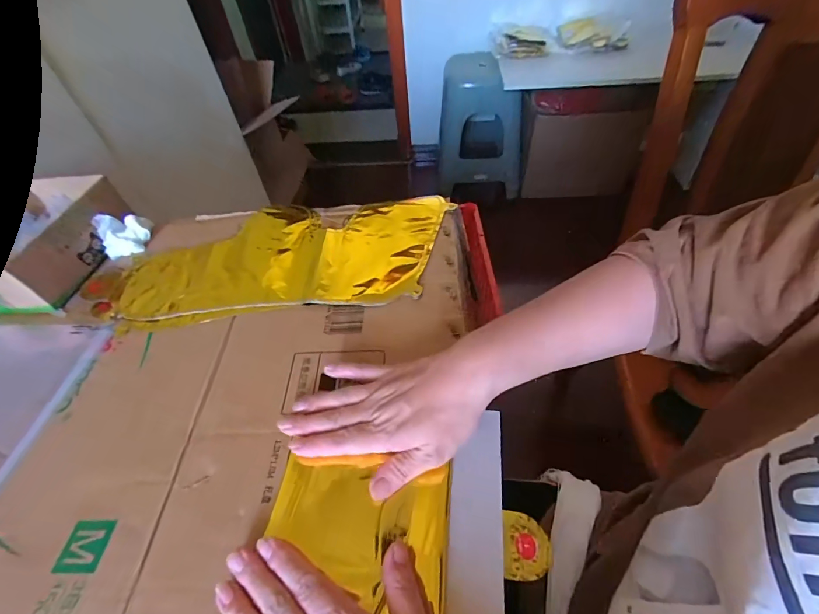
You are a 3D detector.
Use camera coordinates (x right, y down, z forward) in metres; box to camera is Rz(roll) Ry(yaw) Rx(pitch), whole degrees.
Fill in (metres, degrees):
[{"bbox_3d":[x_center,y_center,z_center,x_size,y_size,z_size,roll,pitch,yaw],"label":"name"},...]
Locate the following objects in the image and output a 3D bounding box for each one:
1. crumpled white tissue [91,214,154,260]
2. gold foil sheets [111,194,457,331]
[{"bbox_3d":[-0.371,-0.099,0.501,0.052,0.041,0.046,-16,51,-7],"label":"crumpled white tissue"},{"bbox_3d":[-0.149,-0.073,0.473,0.386,0.014,0.197,-7,50,0],"label":"gold foil sheets"}]

